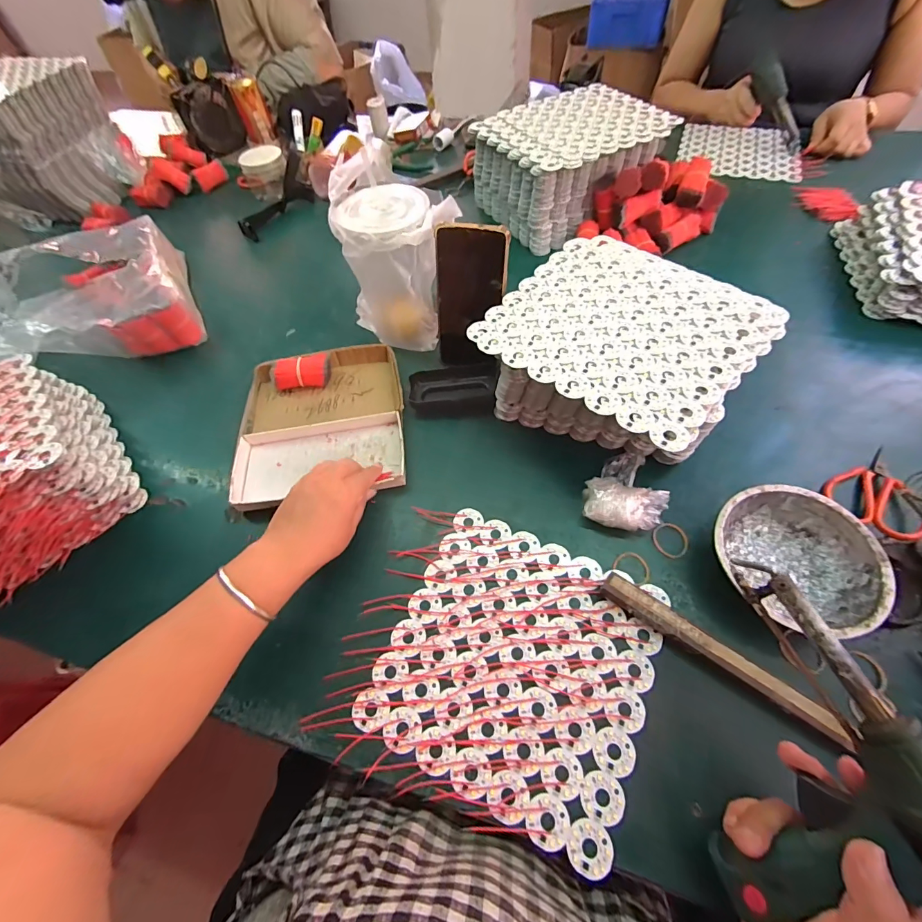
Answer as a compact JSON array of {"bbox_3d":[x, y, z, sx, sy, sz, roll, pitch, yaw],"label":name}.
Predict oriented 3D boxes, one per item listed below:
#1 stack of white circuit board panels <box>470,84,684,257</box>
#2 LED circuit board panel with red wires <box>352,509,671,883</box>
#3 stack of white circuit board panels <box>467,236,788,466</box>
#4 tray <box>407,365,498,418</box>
[{"bbox_3d":[0.178,-0.506,0.689,0.259,0.111,0.213,-24,60,-10],"label":"stack of white circuit board panels"},{"bbox_3d":[0.048,0.166,0.350,0.209,0.005,0.210,21,63,17],"label":"LED circuit board panel with red wires"},{"bbox_3d":[0.174,-0.118,0.456,0.242,0.102,0.245,35,66,24],"label":"stack of white circuit board panels"},{"bbox_3d":[-0.007,-0.089,0.510,0.109,0.019,0.063,-6,58,2],"label":"tray"}]

